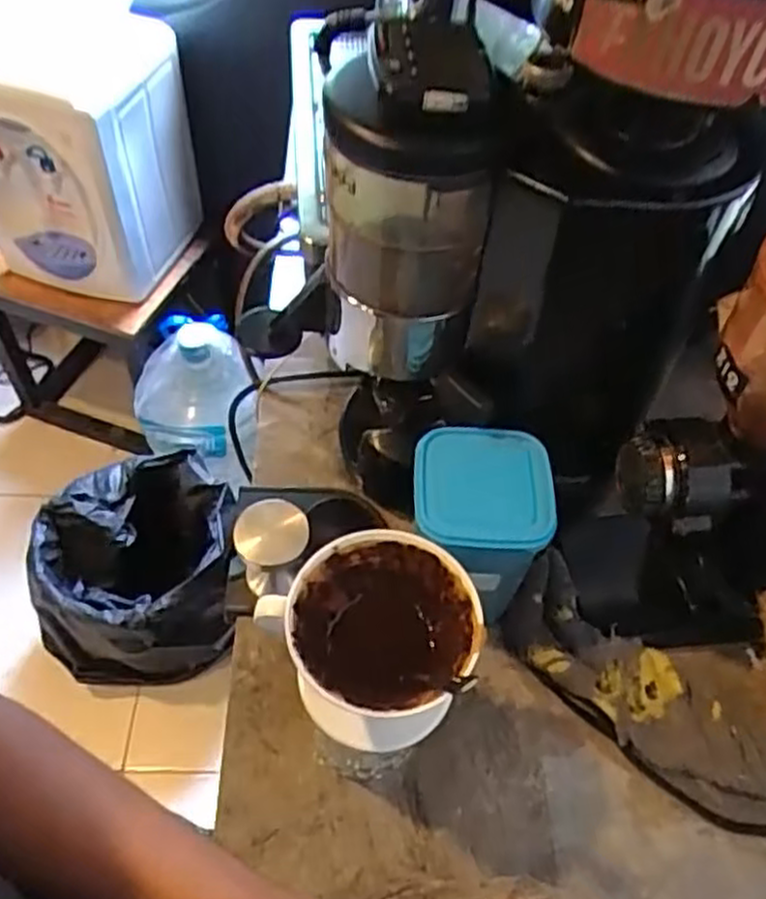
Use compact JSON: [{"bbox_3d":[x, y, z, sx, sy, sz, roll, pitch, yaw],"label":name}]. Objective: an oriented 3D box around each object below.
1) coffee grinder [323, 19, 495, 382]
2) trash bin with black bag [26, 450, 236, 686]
[{"bbox_3d":[0.011,-0.150,0.518,0.102,0.244,0.082,1,53,-4],"label":"coffee grinder"},{"bbox_3d":[-0.441,0.243,1.443,0.355,0.300,0.345,-3,54,-7],"label":"trash bin with black bag"}]

